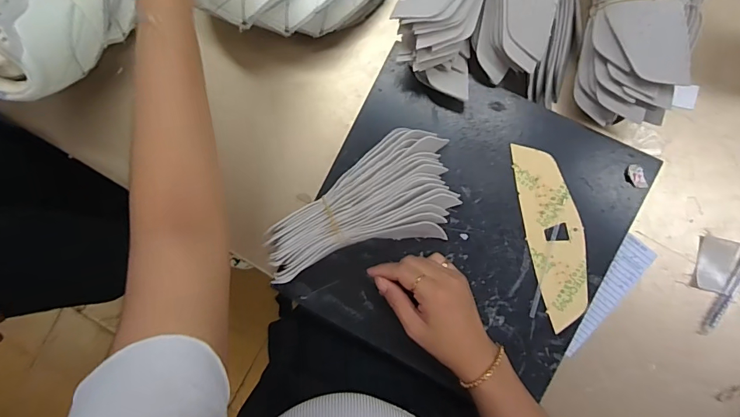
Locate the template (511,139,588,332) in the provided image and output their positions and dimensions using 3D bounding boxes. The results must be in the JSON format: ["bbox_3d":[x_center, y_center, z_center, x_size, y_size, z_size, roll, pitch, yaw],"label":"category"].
[{"bbox_3d":[0.189,0.026,0.436,0.055,0.004,0.184,-10,87,6],"label":"template"}]

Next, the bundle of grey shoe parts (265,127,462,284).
[{"bbox_3d":[-0.012,-0.005,0.435,0.195,0.055,0.108,-15,86,5],"label":"bundle of grey shoe parts"}]

